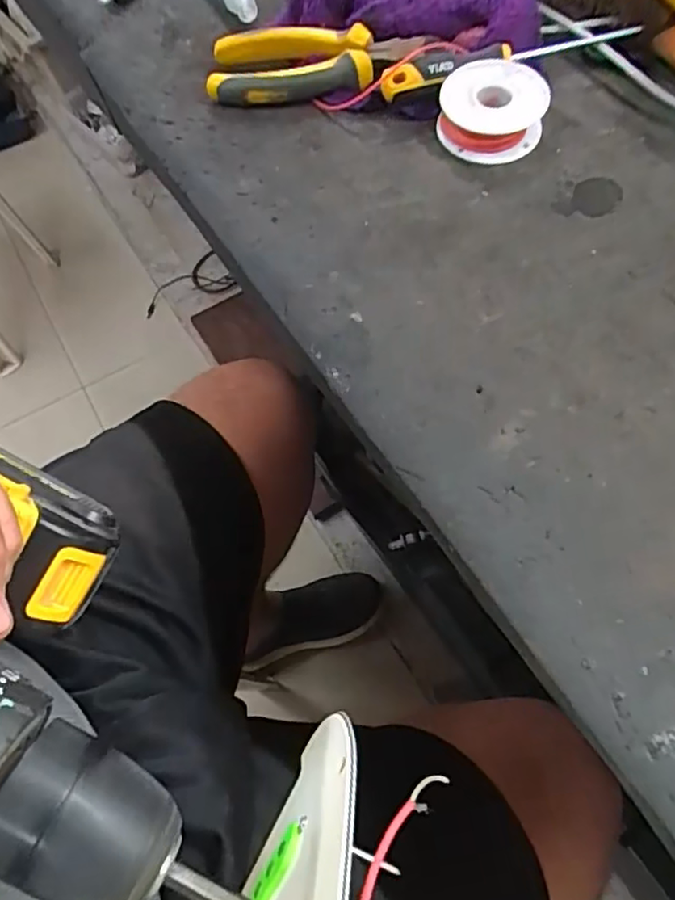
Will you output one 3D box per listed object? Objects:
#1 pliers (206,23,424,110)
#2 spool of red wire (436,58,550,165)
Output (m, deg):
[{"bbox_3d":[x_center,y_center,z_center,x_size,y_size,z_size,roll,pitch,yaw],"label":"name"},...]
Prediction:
[{"bbox_3d":[-0.017,-0.250,0.399,0.133,0.024,0.054,0,62,4],"label":"pliers"},{"bbox_3d":[0.092,-0.203,0.368,0.061,0.024,0.061,9,63,9],"label":"spool of red wire"}]

